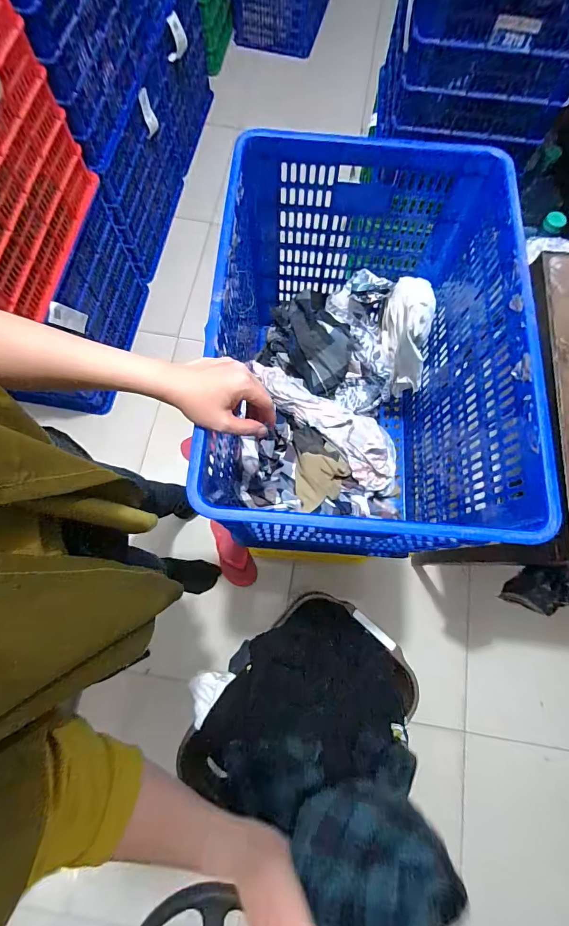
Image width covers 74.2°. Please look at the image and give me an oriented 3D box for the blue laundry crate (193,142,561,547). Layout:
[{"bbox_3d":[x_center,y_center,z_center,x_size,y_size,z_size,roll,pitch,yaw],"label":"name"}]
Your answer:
[{"bbox_3d":[0.115,-0.159,0.684,0.425,0.402,0.598,6,74,1],"label":"blue laundry crate"}]

